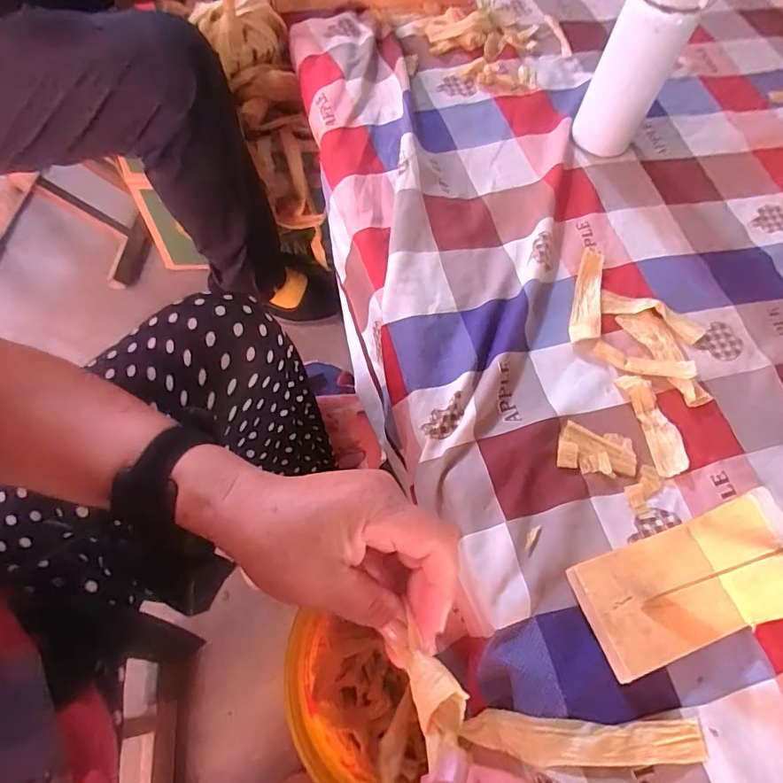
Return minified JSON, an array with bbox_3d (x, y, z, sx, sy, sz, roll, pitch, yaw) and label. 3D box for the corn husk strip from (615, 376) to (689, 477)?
[{"bbox_3d":[0.227,0.026,0.441,0.033,0.006,0.094,-12,64,-10],"label":"corn husk strip"}]

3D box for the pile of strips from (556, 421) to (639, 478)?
[{"bbox_3d":[0.173,0.051,0.426,0.065,0.004,0.042,15,63,4],"label":"pile of strips"}]

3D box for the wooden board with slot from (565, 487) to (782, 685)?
[{"bbox_3d":[0.198,0.132,0.342,0.124,0.079,0.075,-18,65,-12],"label":"wooden board with slot"}]

